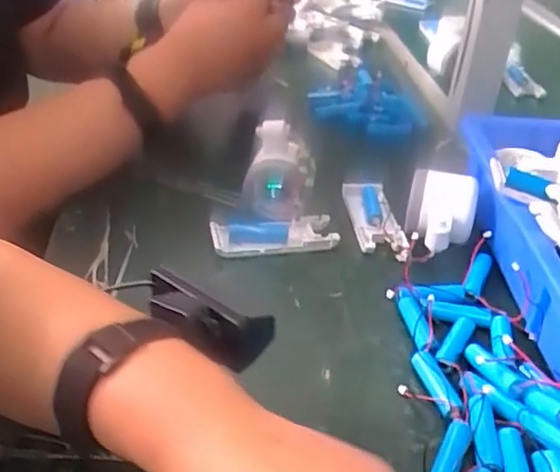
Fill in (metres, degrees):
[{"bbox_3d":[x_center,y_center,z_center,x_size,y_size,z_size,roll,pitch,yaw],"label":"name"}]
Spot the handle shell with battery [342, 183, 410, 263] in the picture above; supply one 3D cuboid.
[{"bbox_3d":[0.084,-0.016,0.586,0.041,0.016,0.116,0,34,-5],"label":"handle shell with battery"}]

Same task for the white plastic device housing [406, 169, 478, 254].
[{"bbox_3d":[0.133,-0.017,0.540,0.055,0.051,0.059,12,35,13],"label":"white plastic device housing"}]

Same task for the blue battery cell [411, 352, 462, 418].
[{"bbox_3d":[0.102,0.097,0.422,0.014,0.014,0.053,-6,35,-14],"label":"blue battery cell"}]

